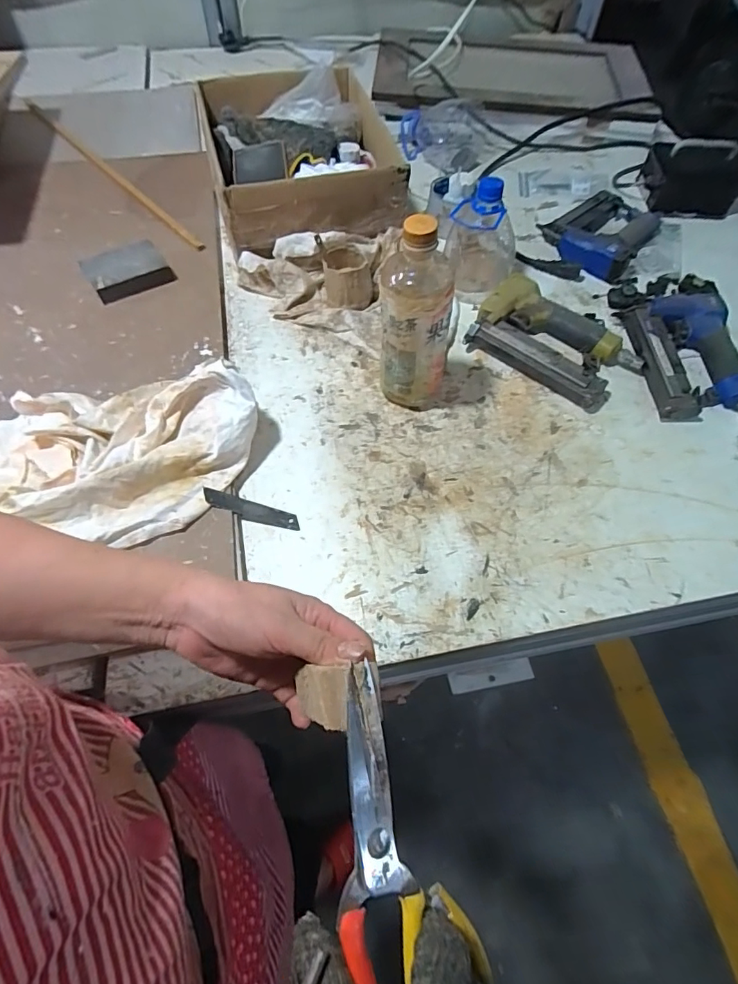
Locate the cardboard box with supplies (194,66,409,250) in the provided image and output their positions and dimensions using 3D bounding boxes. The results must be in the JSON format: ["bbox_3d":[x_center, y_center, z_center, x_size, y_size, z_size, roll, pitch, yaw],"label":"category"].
[{"bbox_3d":[-0.092,-0.494,0.705,0.269,0.104,0.341,-13,61,-9],"label":"cardboard box with supplies"}]

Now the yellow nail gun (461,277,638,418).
[{"bbox_3d":[0.234,-0.191,0.599,0.200,0.044,0.139,35,65,17],"label":"yellow nail gun"}]

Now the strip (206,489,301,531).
[{"bbox_3d":[-0.116,0.018,0.473,0.096,0.005,0.018,17,61,-5],"label":"strip"}]

